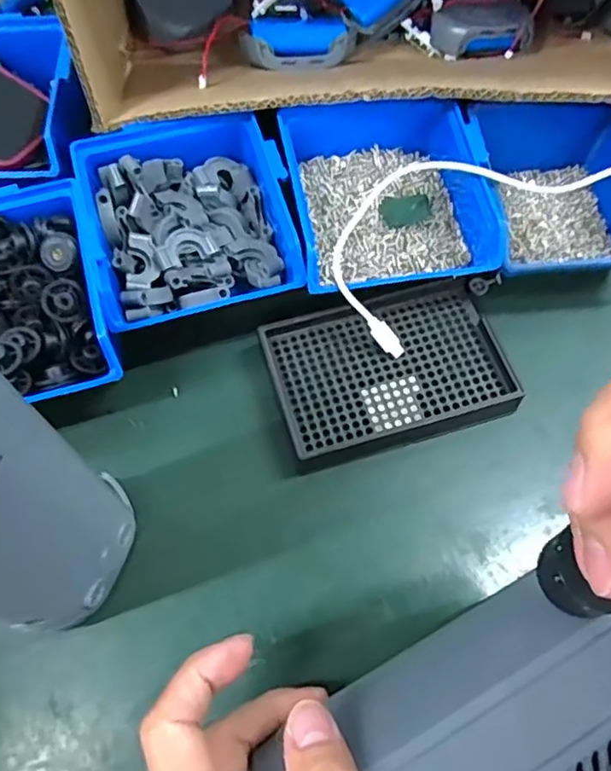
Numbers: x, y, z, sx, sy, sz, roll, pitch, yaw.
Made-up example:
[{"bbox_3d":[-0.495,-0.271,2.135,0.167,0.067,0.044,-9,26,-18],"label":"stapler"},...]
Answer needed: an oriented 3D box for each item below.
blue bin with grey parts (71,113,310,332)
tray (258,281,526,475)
[{"bbox_3d":[-0.071,-0.102,0.381,0.114,0.049,0.127,-15,65,-7],"label":"blue bin with grey parts"},{"bbox_3d":[0.050,-0.009,0.372,0.134,0.019,0.095,-16,65,-7],"label":"tray"}]

